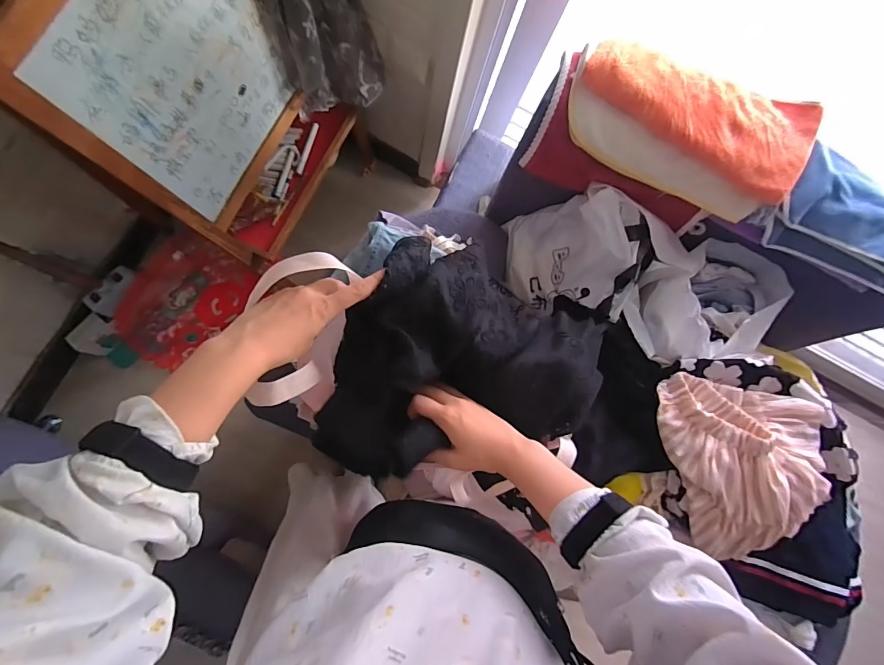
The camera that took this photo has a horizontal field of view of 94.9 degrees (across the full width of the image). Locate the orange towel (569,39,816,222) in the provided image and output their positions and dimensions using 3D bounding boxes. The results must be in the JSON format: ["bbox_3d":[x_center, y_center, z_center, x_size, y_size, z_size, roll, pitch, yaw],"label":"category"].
[{"bbox_3d":[0.381,-0.325,0.658,0.376,0.096,0.157,20,82,-5],"label":"orange towel"}]

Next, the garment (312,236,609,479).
[{"bbox_3d":[0.041,0.044,0.463,0.309,0.109,0.246,12,83,-6],"label":"garment"}]

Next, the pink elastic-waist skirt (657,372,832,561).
[{"bbox_3d":[0.489,0.227,0.664,0.245,0.072,0.295,4,83,-7],"label":"pink elastic-waist skirt"}]

